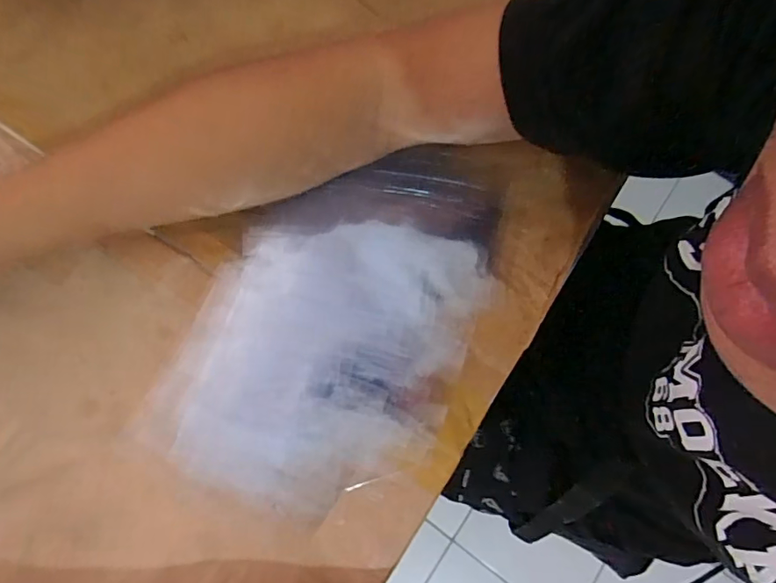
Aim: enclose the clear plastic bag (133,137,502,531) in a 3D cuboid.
[{"bbox_3d":[-0.024,0.004,0.315,0.154,0.008,0.258,22,75,4],"label":"clear plastic bag"}]

